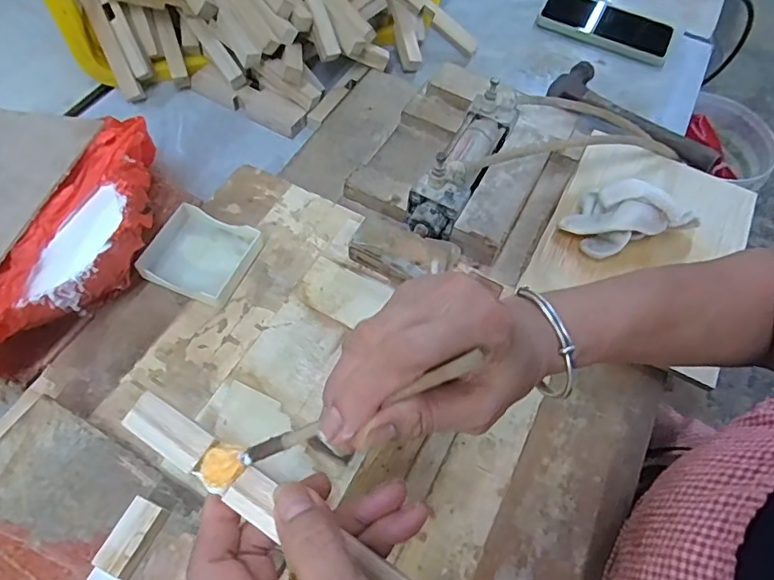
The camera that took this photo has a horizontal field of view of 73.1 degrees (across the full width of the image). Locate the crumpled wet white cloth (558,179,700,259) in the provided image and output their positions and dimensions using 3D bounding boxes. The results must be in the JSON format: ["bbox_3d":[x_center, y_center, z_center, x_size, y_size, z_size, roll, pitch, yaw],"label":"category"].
[{"bbox_3d":[0.214,-0.072,0.476,0.105,0.048,0.068,-15,62,-12],"label":"crumpled wet white cloth"}]

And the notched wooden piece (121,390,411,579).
[{"bbox_3d":[-0.048,0.086,0.215,0.148,0.007,0.018,28,62,12],"label":"notched wooden piece"}]

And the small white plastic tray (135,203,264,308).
[{"bbox_3d":[-0.151,-0.030,0.426,0.082,0.017,0.073,18,60,7],"label":"small white plastic tray"}]

